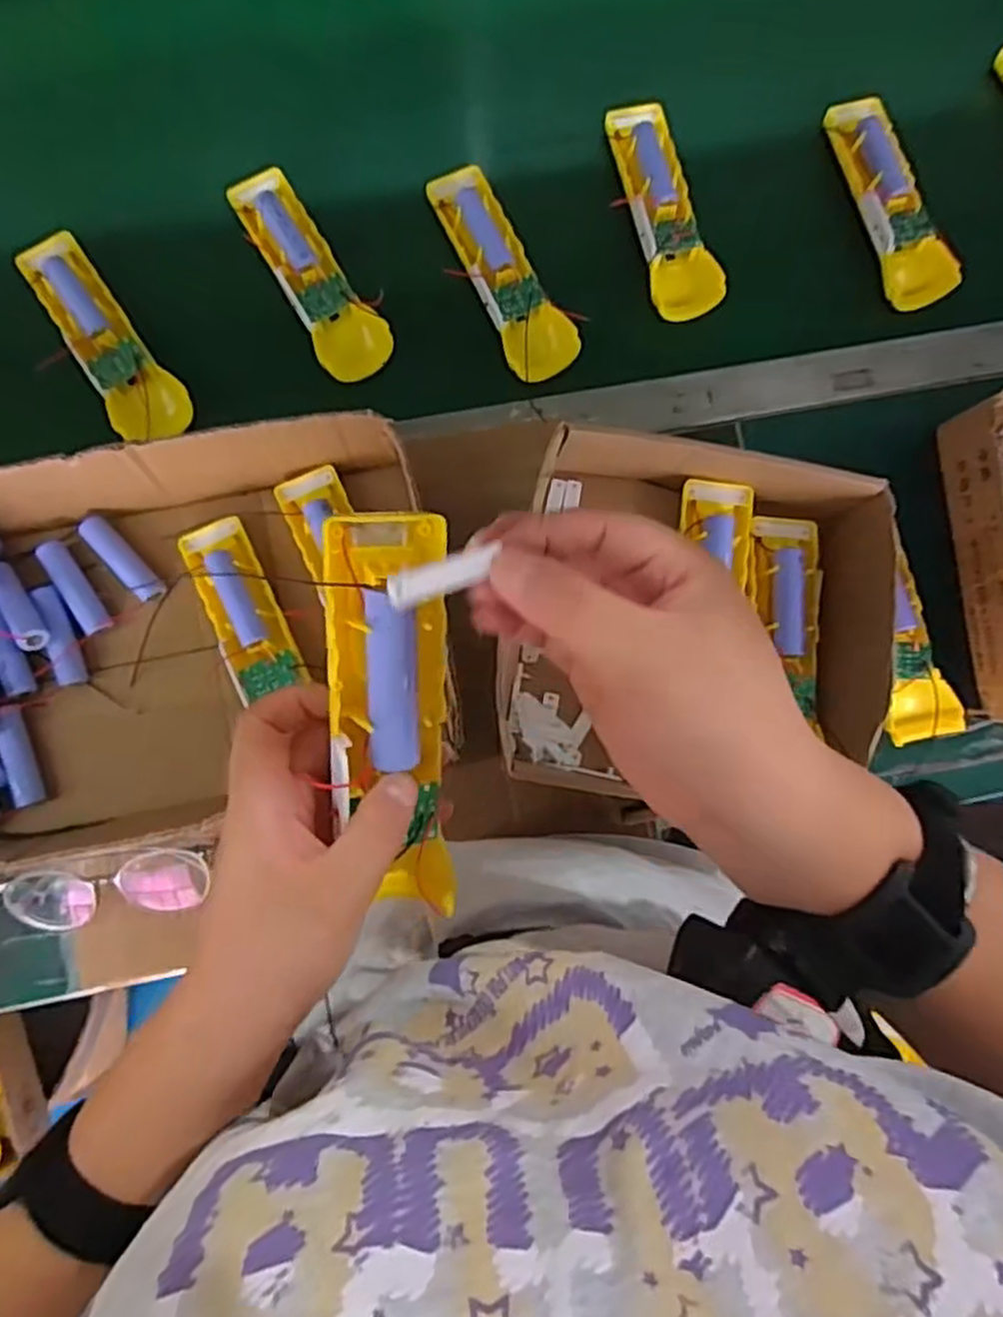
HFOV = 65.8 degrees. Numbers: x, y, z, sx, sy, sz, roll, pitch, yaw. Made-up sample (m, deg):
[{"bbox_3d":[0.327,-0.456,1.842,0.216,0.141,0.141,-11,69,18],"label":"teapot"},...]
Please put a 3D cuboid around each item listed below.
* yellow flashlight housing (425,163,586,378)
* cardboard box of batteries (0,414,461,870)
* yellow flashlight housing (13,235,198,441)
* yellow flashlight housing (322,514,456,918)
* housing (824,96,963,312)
[{"bbox_3d":[-0.003,-0.278,0.555,0.050,0.022,0.168,-28,85,-6],"label":"yellow flashlight housing"},{"bbox_3d":[-0.252,-0.006,0.497,0.412,0.097,0.252,-8,83,-4],"label":"cardboard box of batteries"},{"bbox_3d":[-0.272,-0.221,0.532,0.050,0.022,0.161,-32,86,-6],"label":"yellow flashlight housing"},{"bbox_3d":[-0.039,0.026,0.284,0.045,0.022,0.152,-6,105,-4],"label":"yellow flashlight housing"},{"bbox_3d":[0.289,-0.342,0.586,0.048,0.030,0.165,-21,84,-5],"label":"housing"}]

